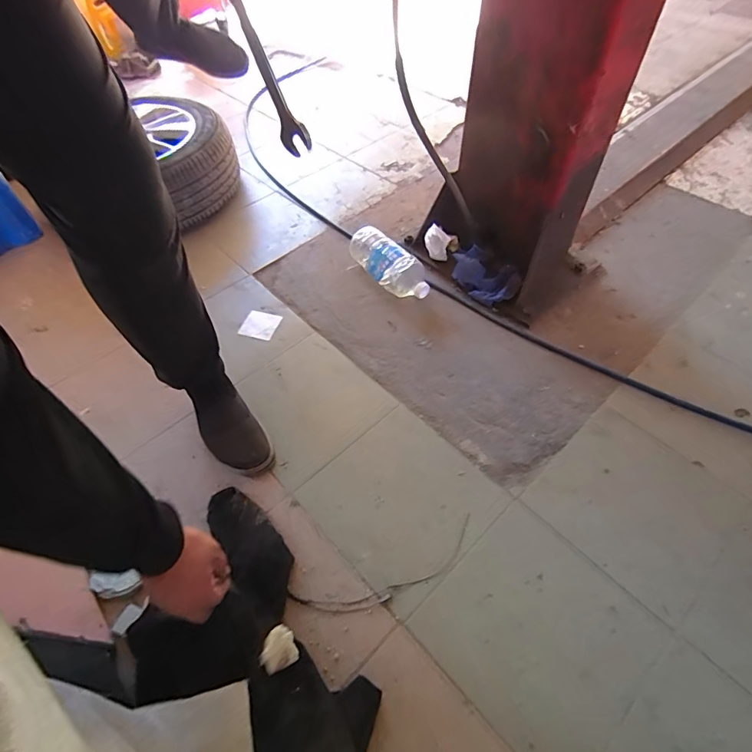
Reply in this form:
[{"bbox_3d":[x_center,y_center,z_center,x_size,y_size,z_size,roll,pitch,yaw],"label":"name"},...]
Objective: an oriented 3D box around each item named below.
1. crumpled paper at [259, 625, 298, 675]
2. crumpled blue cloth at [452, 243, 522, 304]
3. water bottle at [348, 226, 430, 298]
[{"bbox_3d":[-0.147,0.409,0.650,0.005,0.070,0.055,-35,65,25],"label":"crumpled paper"},{"bbox_3d":[0.271,-0.249,1.102,0.180,0.085,0.083,34,62,23],"label":"crumpled blue cloth"},{"bbox_3d":[0.034,-0.287,1.145,0.087,0.089,0.261,-34,60,-20],"label":"water bottle"}]

